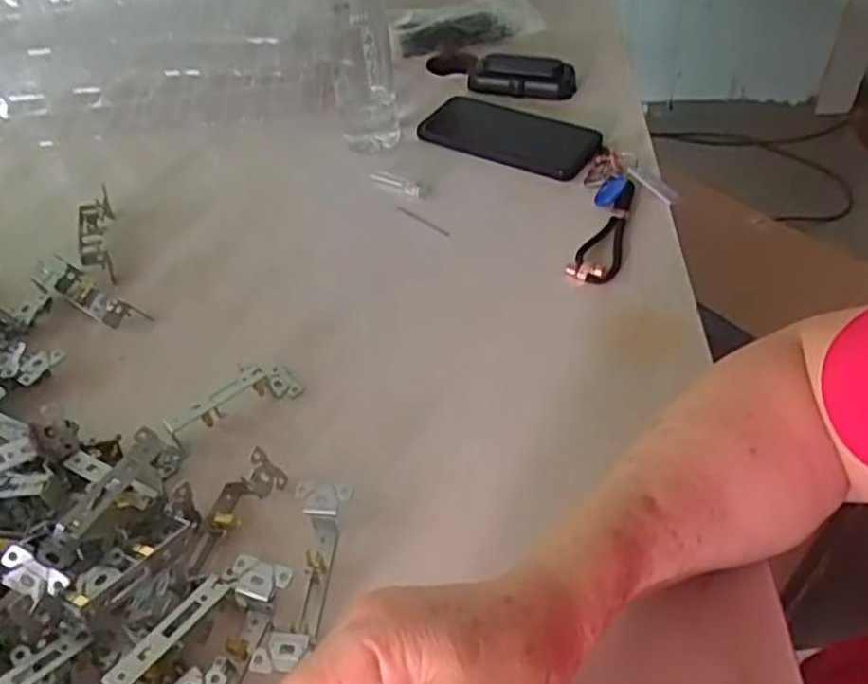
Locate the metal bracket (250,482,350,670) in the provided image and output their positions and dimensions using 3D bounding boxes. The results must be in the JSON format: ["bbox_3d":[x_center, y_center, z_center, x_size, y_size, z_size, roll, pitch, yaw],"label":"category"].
[{"bbox_3d":[-0.069,0.126,0.389,0.029,0.026,0.102,4,47,10],"label":"metal bracket"}]

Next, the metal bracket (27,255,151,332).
[{"bbox_3d":[-0.268,-0.039,0.561,0.100,0.026,0.032,24,54,26],"label":"metal bracket"}]

